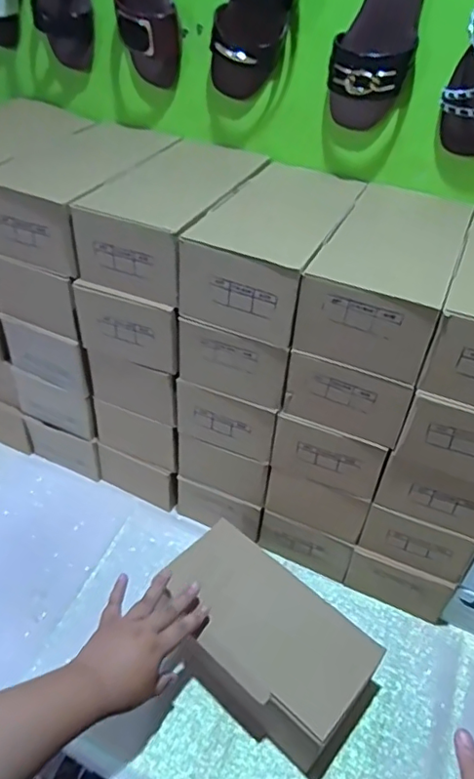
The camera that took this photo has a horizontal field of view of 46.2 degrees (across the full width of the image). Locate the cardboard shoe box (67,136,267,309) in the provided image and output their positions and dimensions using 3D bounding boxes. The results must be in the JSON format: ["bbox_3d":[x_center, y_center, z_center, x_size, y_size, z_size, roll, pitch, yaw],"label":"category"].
[{"bbox_3d":[-0.071,-0.244,0.750,0.139,0.092,0.321,18,42,12],"label":"cardboard shoe box"}]

